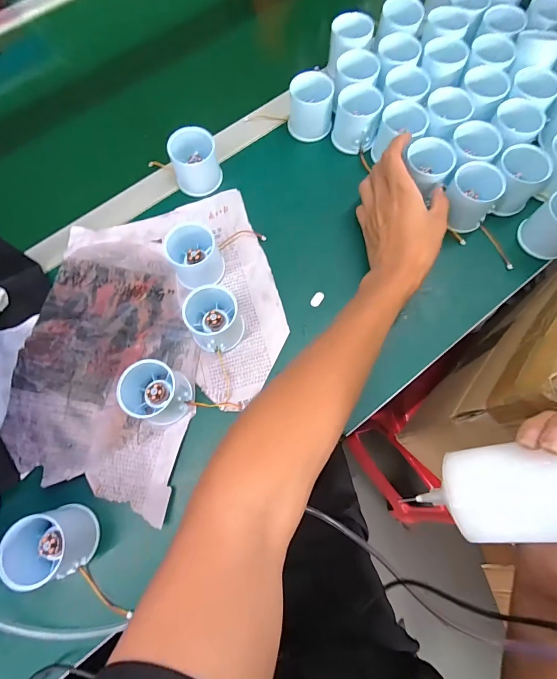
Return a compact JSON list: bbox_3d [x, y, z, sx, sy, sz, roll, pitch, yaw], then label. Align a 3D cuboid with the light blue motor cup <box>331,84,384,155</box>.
[{"bbox_3d":[0.093,-0.267,0.435,0.055,0.047,0.058,9,71,6],"label":"light blue motor cup"}]

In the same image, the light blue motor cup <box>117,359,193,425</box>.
[{"bbox_3d":[-0.118,0.048,0.334,0.060,0.051,0.051,26,74,11],"label":"light blue motor cup"}]

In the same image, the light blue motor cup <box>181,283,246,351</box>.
[{"bbox_3d":[-0.067,-0.025,0.362,0.054,0.043,0.064,-26,72,-6],"label":"light blue motor cup"}]

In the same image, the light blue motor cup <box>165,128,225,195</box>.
[{"bbox_3d":[-0.096,-0.212,0.417,0.049,0.052,0.052,-1,71,2],"label":"light blue motor cup"}]

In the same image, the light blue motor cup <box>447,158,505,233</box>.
[{"bbox_3d":[0.208,-0.153,0.388,0.049,0.046,0.051,-1,71,2],"label":"light blue motor cup"}]

